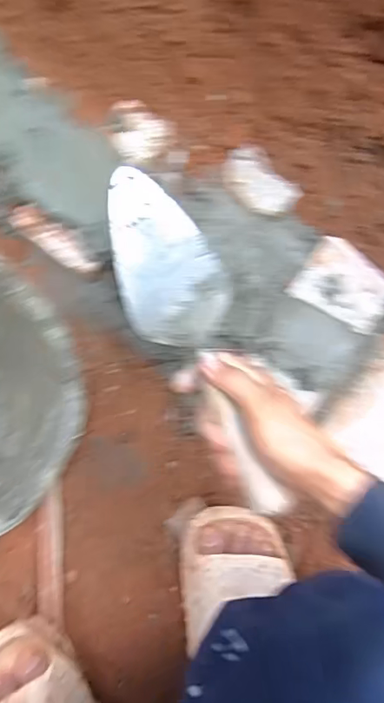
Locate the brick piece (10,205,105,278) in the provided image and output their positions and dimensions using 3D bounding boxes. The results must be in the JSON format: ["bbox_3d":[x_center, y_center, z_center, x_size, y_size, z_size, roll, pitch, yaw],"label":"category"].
[{"bbox_3d":[-0.151,-0.125,0.563,0.119,0.021,0.034,38,84,-3],"label":"brick piece"}]

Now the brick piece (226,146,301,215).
[{"bbox_3d":[0.080,-0.202,0.626,0.095,0.034,0.065,45,71,4],"label":"brick piece"}]

